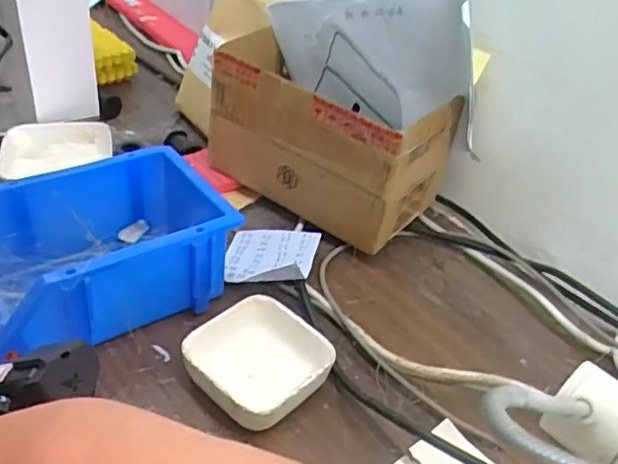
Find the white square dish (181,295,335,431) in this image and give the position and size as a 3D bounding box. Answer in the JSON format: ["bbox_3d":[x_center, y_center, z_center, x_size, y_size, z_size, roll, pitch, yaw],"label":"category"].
[{"bbox_3d":[-0.034,0.089,0.425,0.086,0.029,0.084,30,42,27],"label":"white square dish"}]

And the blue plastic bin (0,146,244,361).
[{"bbox_3d":[-0.156,0.014,0.459,0.184,0.081,0.133,-18,44,-30],"label":"blue plastic bin"}]

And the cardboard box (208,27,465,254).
[{"bbox_3d":[0.011,-0.081,0.570,0.208,0.134,0.111,26,41,22],"label":"cardboard box"}]

